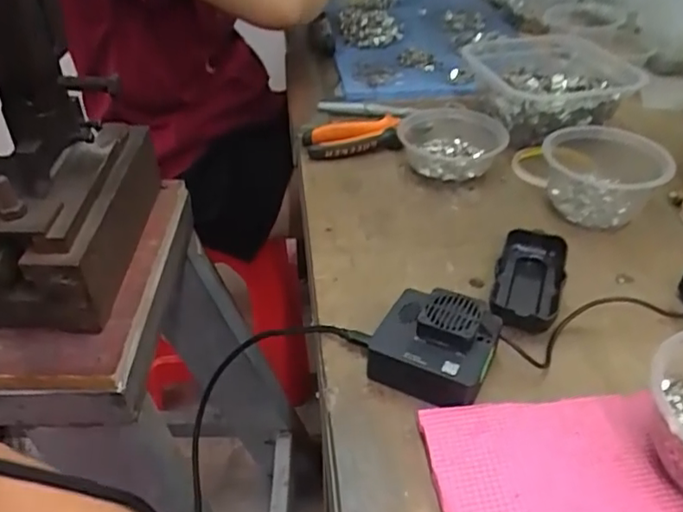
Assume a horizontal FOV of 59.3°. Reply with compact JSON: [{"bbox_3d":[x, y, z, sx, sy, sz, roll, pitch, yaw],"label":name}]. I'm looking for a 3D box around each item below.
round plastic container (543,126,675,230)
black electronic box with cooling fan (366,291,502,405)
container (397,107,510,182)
[{"bbox_3d":[0.255,-0.078,0.591,0.108,0.071,0.108,-1,39,1],"label":"round plastic container"},{"bbox_3d":[0.065,0.060,0.424,0.079,0.040,0.070,17,42,22],"label":"black electronic box with cooling fan"},{"bbox_3d":[0.123,-0.127,0.666,0.116,0.035,0.121,9,40,14],"label":"container"}]

